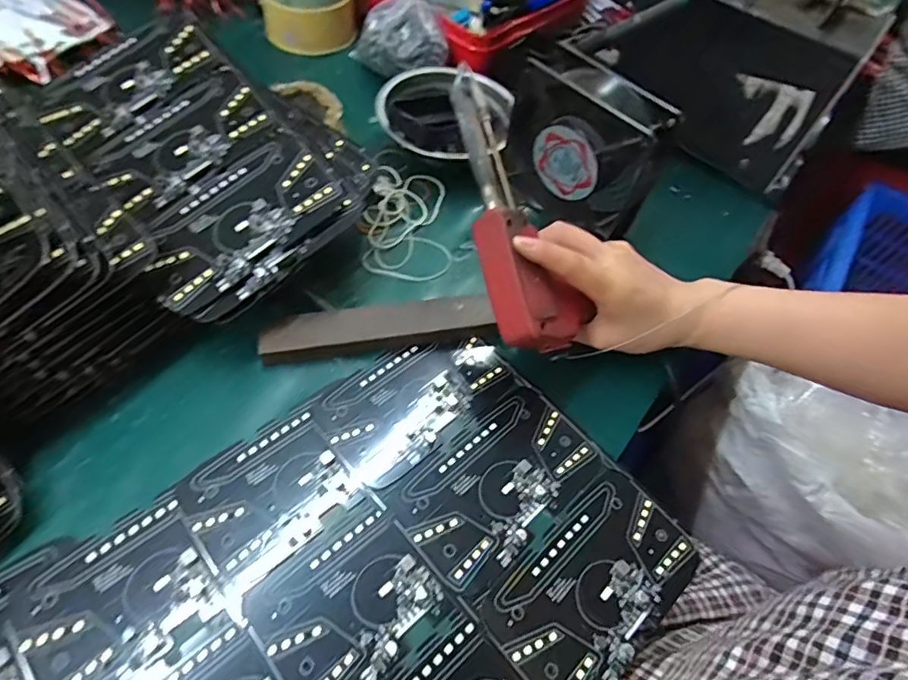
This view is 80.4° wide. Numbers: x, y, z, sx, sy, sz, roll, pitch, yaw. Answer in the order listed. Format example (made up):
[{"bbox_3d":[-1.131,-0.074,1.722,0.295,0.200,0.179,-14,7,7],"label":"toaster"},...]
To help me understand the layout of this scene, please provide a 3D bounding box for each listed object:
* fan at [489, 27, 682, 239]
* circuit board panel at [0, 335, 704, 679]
[{"bbox_3d":[0.099,-0.154,0.432,0.047,0.120,0.124,-37,68,-26],"label":"fan"},{"bbox_3d":[-0.076,0.153,0.283,0.398,0.005,0.233,-33,66,-25],"label":"circuit board panel"}]

